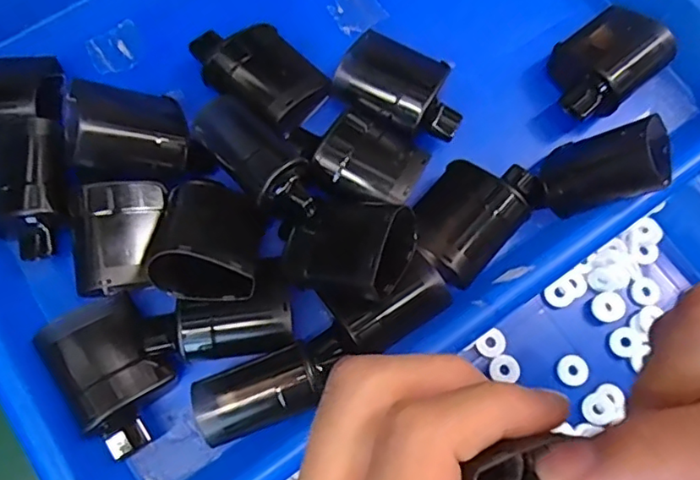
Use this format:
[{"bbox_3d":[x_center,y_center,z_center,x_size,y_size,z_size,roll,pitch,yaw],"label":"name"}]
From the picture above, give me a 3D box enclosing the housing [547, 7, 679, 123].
[{"bbox_3d":[0.111,-0.077,0.253,0.054,0.027,0.036,-38,80,-10],"label":"housing"}]

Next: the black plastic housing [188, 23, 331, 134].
[{"bbox_3d":[-0.039,-0.072,0.249,0.058,0.027,0.036,37,78,8],"label":"black plastic housing"}]

